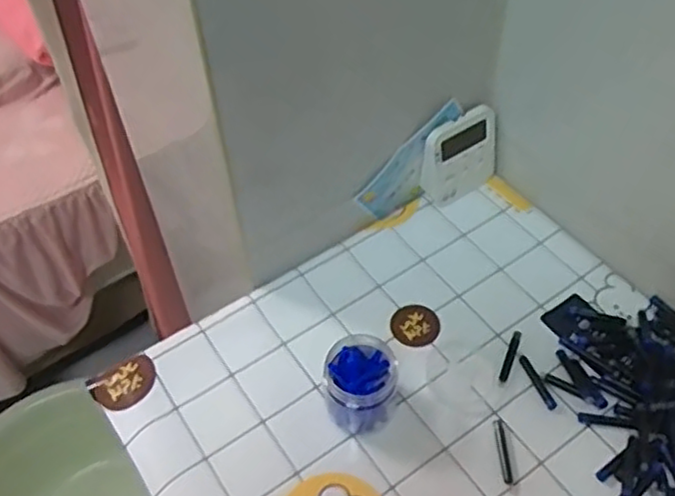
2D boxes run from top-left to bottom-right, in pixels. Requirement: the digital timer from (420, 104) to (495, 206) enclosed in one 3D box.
[{"bbox_3d":[0.113,-0.081,0.622,0.076,0.079,0.026,-28,56,-19],"label":"digital timer"}]

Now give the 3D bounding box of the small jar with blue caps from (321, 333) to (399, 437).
[{"bbox_3d":[0.015,0.098,0.495,0.053,0.054,0.053,-1,52,1],"label":"small jar with blue caps"}]

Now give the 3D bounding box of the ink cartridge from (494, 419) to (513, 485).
[{"bbox_3d":[0.119,0.144,0.490,0.008,0.004,0.047,-2,52,0],"label":"ink cartridge"}]

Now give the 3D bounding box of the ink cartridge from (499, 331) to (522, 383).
[{"bbox_3d":[0.135,0.084,0.536,0.006,0.004,0.046,19,55,15],"label":"ink cartridge"}]

